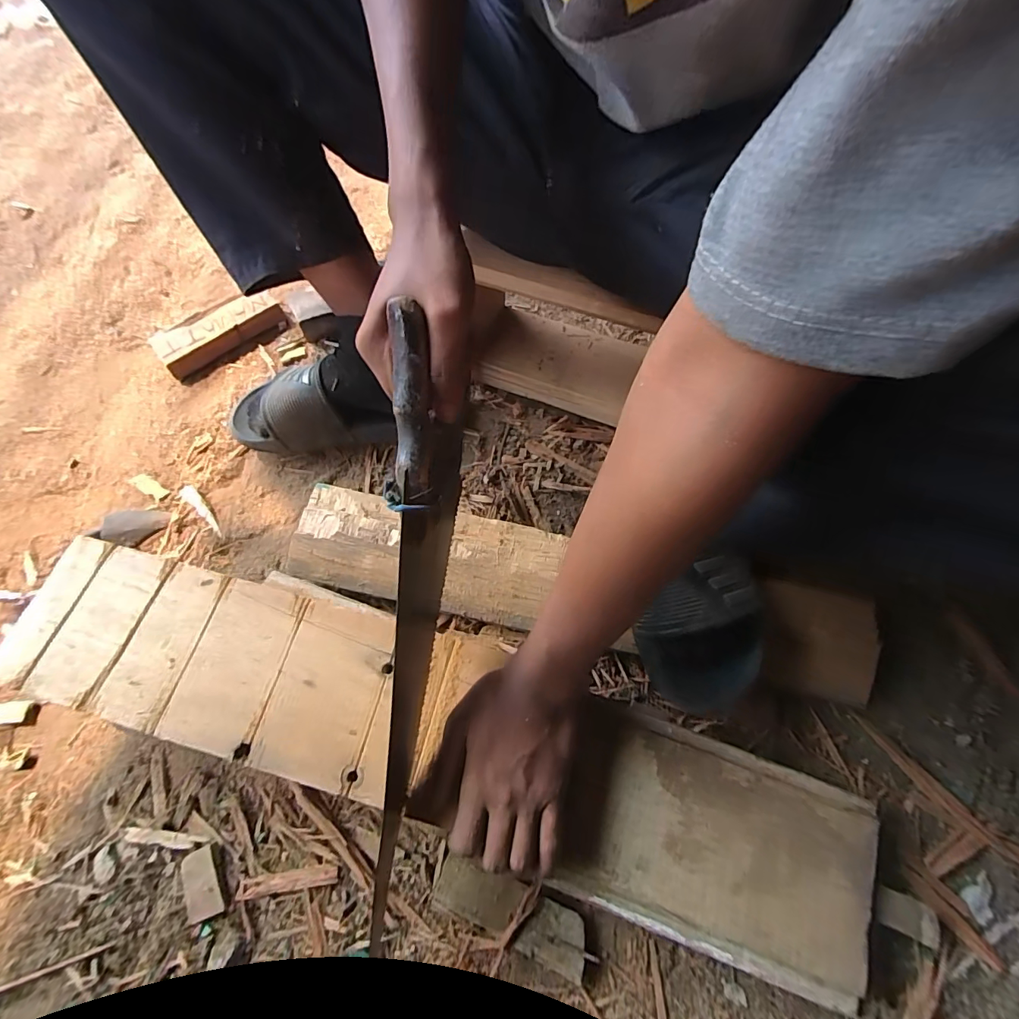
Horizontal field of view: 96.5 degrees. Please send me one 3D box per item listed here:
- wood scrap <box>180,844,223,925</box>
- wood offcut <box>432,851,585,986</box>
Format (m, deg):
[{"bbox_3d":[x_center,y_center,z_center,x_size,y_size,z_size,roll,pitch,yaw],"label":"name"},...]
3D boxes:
[{"bbox_3d":[-0.254,0.307,0.373,0.030,0.008,0.049,-26,70,-10],"label":"wood scrap"},{"bbox_3d":[0.001,0.320,0.363,0.122,0.018,0.038,21,70,9],"label":"wood offcut"}]

